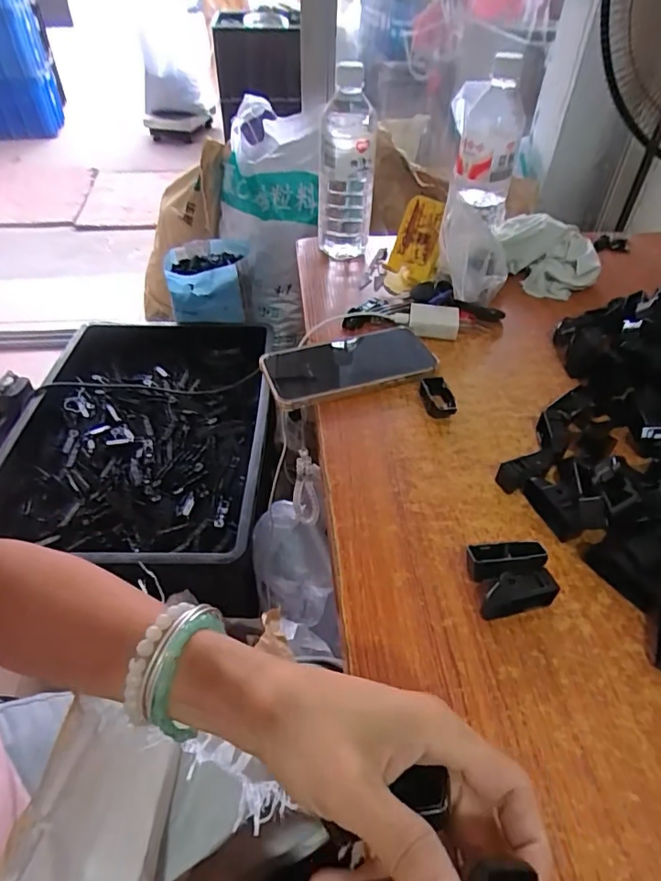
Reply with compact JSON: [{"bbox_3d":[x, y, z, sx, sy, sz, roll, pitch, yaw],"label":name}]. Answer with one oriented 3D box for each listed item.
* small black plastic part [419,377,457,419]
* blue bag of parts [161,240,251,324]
[{"bbox_3d":[0.099,-0.039,0.478,0.028,0.017,0.044,-1,43,-1],"label":"small black plastic part"},{"bbox_3d":[-0.269,-0.345,1.155,0.177,0.138,0.180,-2,44,-3],"label":"blue bag of parts"}]

